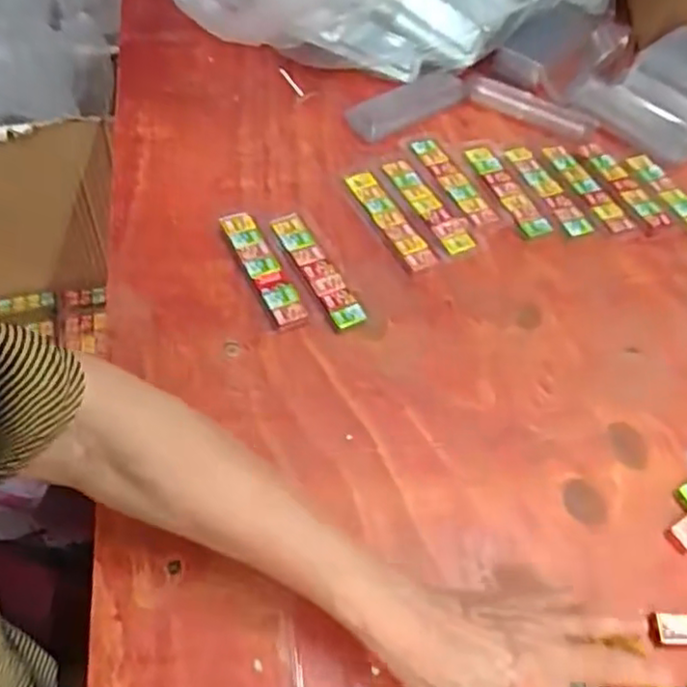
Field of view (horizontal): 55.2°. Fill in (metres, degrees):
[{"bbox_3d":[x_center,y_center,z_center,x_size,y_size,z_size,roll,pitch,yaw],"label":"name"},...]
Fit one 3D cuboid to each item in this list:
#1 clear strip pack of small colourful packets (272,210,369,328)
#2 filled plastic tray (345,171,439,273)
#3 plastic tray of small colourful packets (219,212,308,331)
[{"bbox_3d":[-0.021,-0.060,0.522,0.024,0.007,0.119,-23,60,-19],"label":"clear strip pack of small colourful packets"},{"bbox_3d":[0.040,-0.107,0.563,0.025,0.006,0.114,-24,60,-20],"label":"filled plastic tray"},{"bbox_3d":[-0.064,-0.059,0.519,0.025,0.013,0.118,-21,59,-19],"label":"plastic tray of small colourful packets"}]

